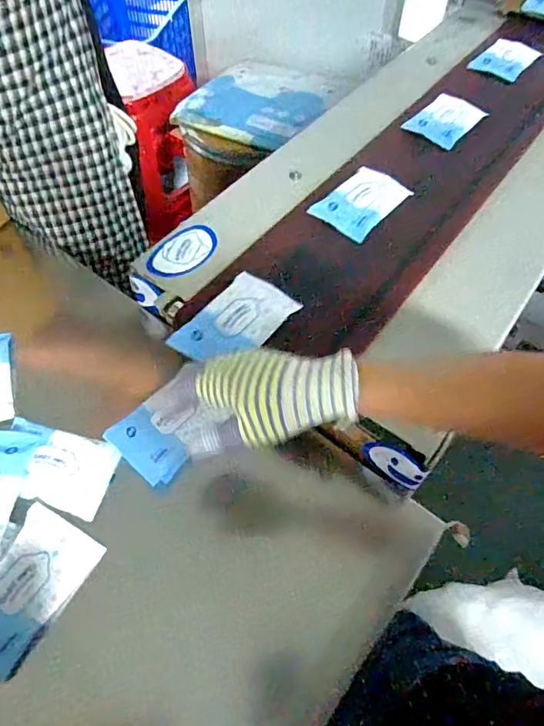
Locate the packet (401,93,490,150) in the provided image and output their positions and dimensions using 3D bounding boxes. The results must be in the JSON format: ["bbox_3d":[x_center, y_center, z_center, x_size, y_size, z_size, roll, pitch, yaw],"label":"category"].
[{"bbox_3d":[0.301,-0.421,0.842,0.089,0.018,0.130,37,64,21],"label":"packet"}]

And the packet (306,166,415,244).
[{"bbox_3d":[0.127,-0.227,0.688,0.083,0.008,0.142,38,62,14],"label":"packet"}]

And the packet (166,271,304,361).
[{"bbox_3d":[-0.038,-0.049,0.551,0.080,0.017,0.138,32,62,19],"label":"packet"}]

